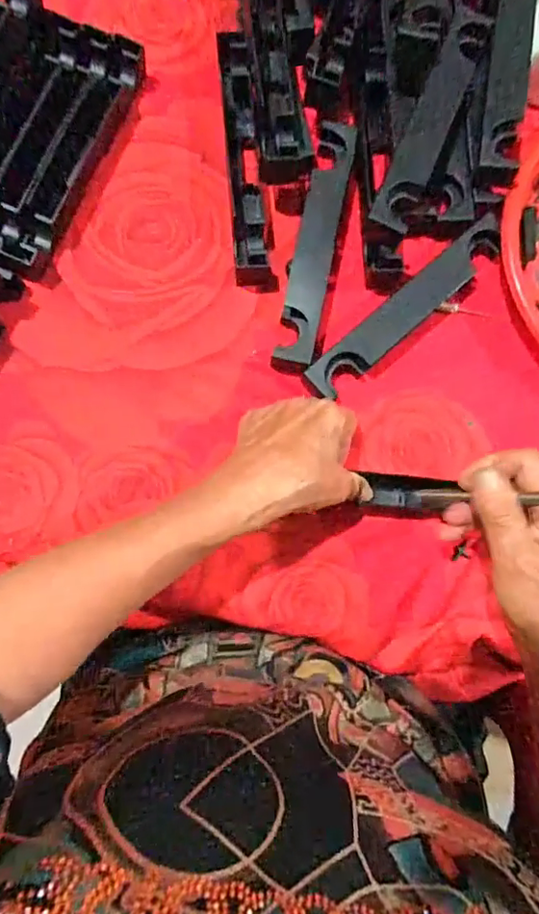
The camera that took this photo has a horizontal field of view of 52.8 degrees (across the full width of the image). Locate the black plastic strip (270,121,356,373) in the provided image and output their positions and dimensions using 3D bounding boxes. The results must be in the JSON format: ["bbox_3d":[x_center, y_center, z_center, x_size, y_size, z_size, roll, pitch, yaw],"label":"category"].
[{"bbox_3d":[0.034,-0.155,0.412,0.032,0.025,0.192,13,83,0],"label":"black plastic strip"}]

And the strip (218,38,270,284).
[{"bbox_3d":[-0.020,-0.232,0.422,0.025,0.019,0.199,-5,83,-3],"label":"strip"}]

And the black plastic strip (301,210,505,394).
[{"bbox_3d":[0.104,-0.111,0.408,0.187,0.025,0.028,-41,86,-6],"label":"black plastic strip"}]

